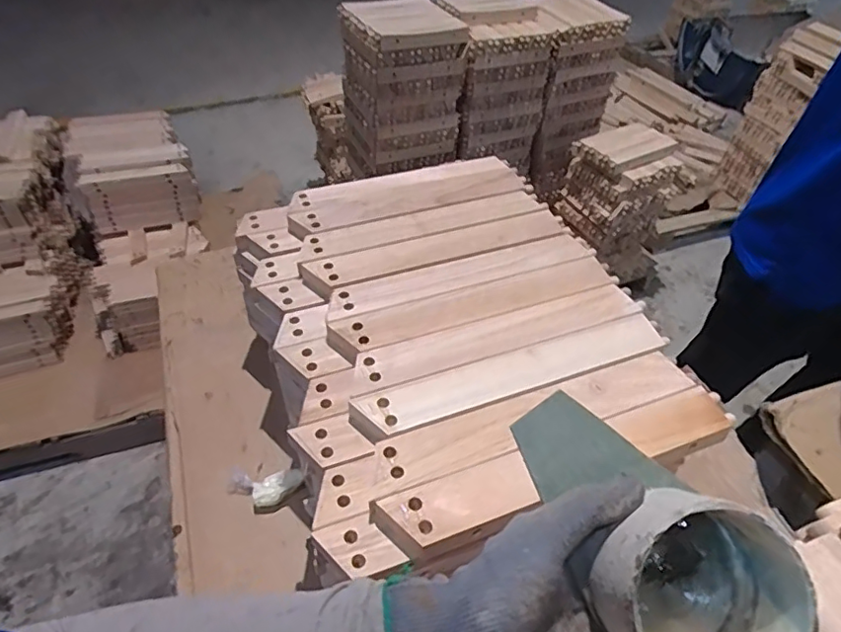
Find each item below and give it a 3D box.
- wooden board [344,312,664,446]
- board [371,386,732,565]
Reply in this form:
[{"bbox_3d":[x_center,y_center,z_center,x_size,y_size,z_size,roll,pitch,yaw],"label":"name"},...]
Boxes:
[{"bbox_3d":[0.084,0.053,0.483,0.284,0.017,0.048,-15,48,-17],"label":"wooden board"},{"bbox_3d":[0.110,0.119,0.422,0.286,0.023,0.053,-15,48,-17],"label":"board"}]

